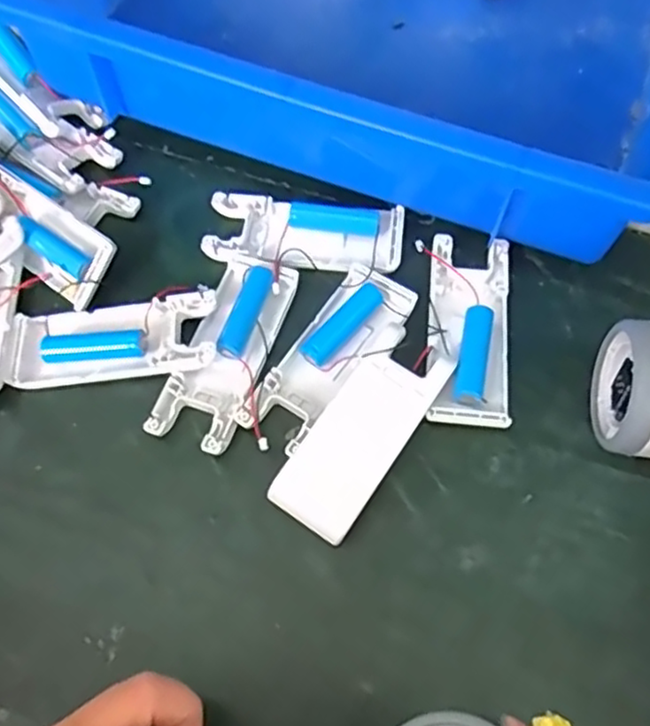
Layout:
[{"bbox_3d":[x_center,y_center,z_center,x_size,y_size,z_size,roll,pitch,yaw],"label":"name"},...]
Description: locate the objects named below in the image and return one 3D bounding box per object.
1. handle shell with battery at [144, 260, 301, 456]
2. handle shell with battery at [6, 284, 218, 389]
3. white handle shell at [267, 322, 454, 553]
[{"bbox_3d":[-0.049,-0.007,0.331,0.040,0.014,0.102,16,66,10],"label":"handle shell with battery"},{"bbox_3d":[-0.106,-0.011,0.333,0.102,0.018,0.041,-8,64,-1],"label":"handle shell with battery"},{"bbox_3d":[0.019,0.030,0.307,0.039,0.022,0.102,32,70,16],"label":"white handle shell"}]

